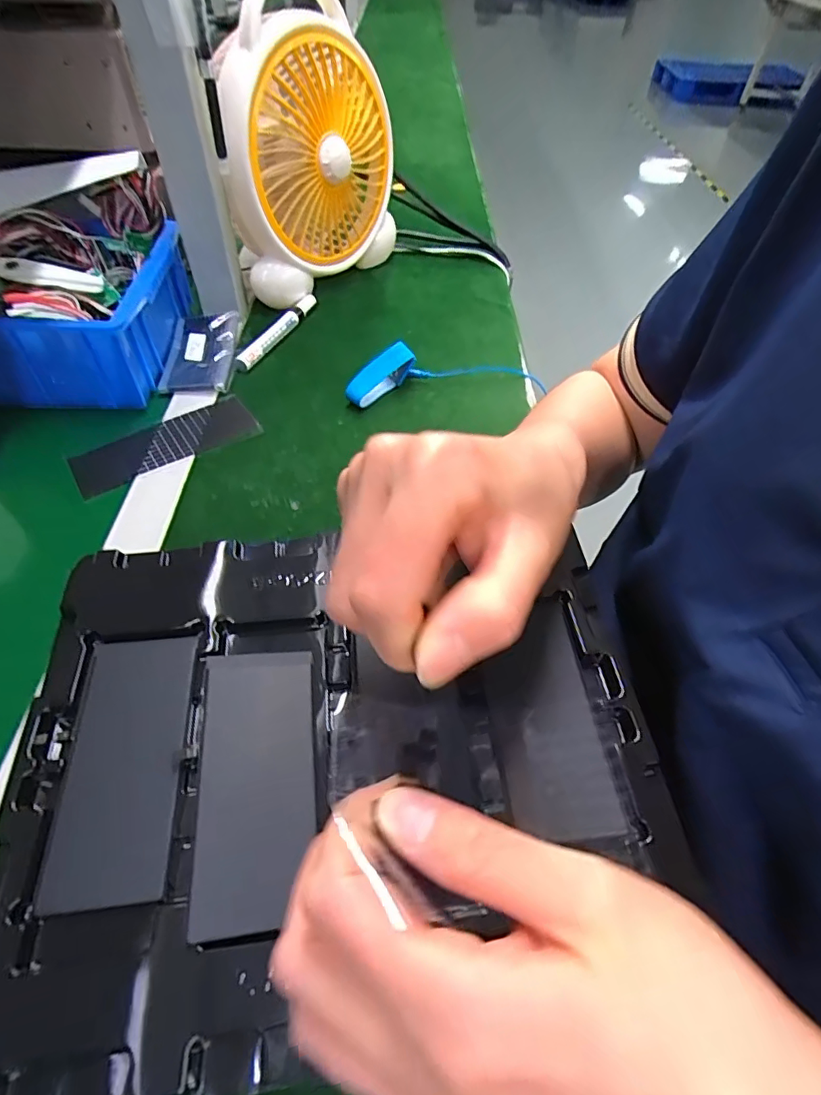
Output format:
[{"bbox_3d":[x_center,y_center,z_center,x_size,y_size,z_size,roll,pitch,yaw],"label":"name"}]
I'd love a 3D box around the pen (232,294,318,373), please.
[{"bbox_3d":[-0.138,-0.227,0.543,0.018,0.017,0.145,20,52,11],"label":"pen"}]

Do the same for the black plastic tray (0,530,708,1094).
[{"bbox_3d":[-0.030,0.080,0.237,0.274,0.019,0.210,-5,52,-9],"label":"black plastic tray"}]

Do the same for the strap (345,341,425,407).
[{"bbox_3d":[-0.023,-0.158,0.479,0.075,0.043,0.016,-33,61,-27],"label":"strap"}]

